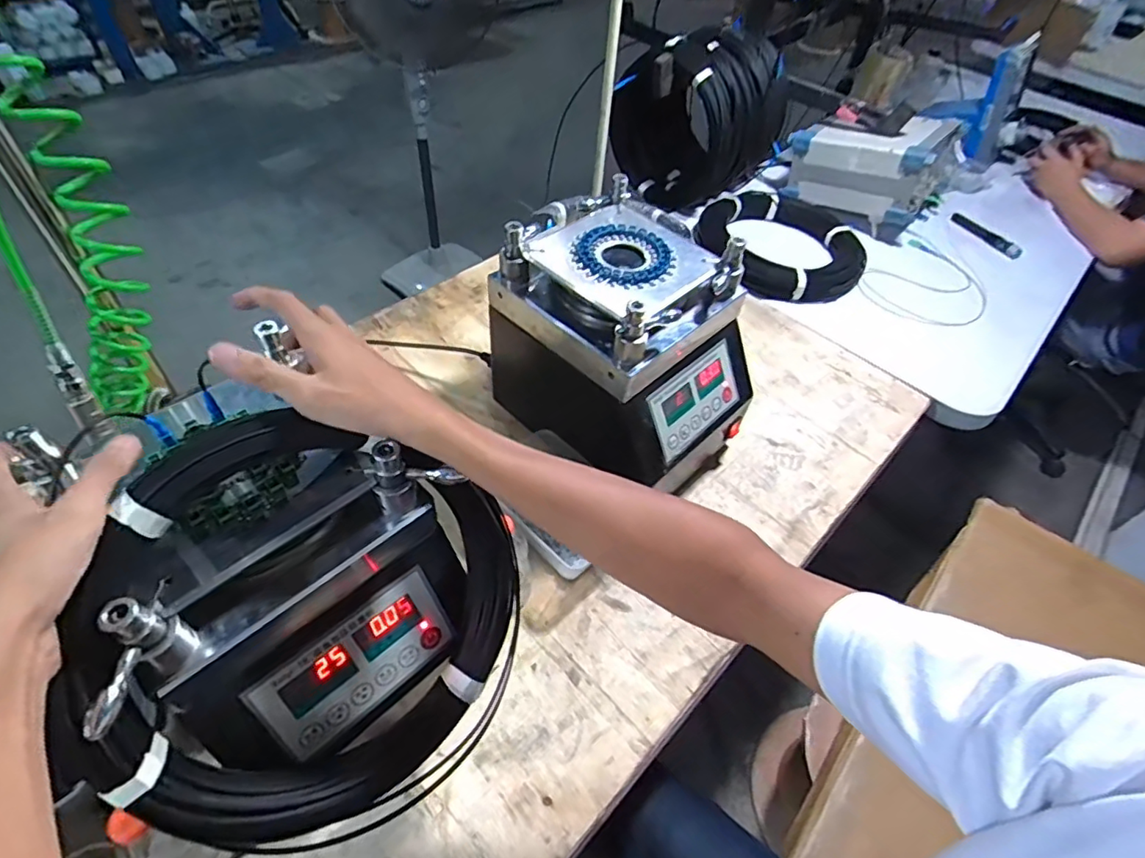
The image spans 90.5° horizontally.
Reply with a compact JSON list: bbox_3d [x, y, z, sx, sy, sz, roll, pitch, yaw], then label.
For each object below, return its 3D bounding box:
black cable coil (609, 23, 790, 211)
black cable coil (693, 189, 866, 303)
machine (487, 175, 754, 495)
[{"bbox_3d":[0.275,-0.692,1.264,0.273,0.286,0.318,37,56,22],"label":"black cable coil"},{"bbox_3d":[0.434,-0.400,1.179,0.334,0.042,0.357,-19,54,-21],"label":"black cable coil"},{"bbox_3d":[0.068,-0.091,0.718,0.272,0.285,0.207,38,57,23],"label":"machine"}]

